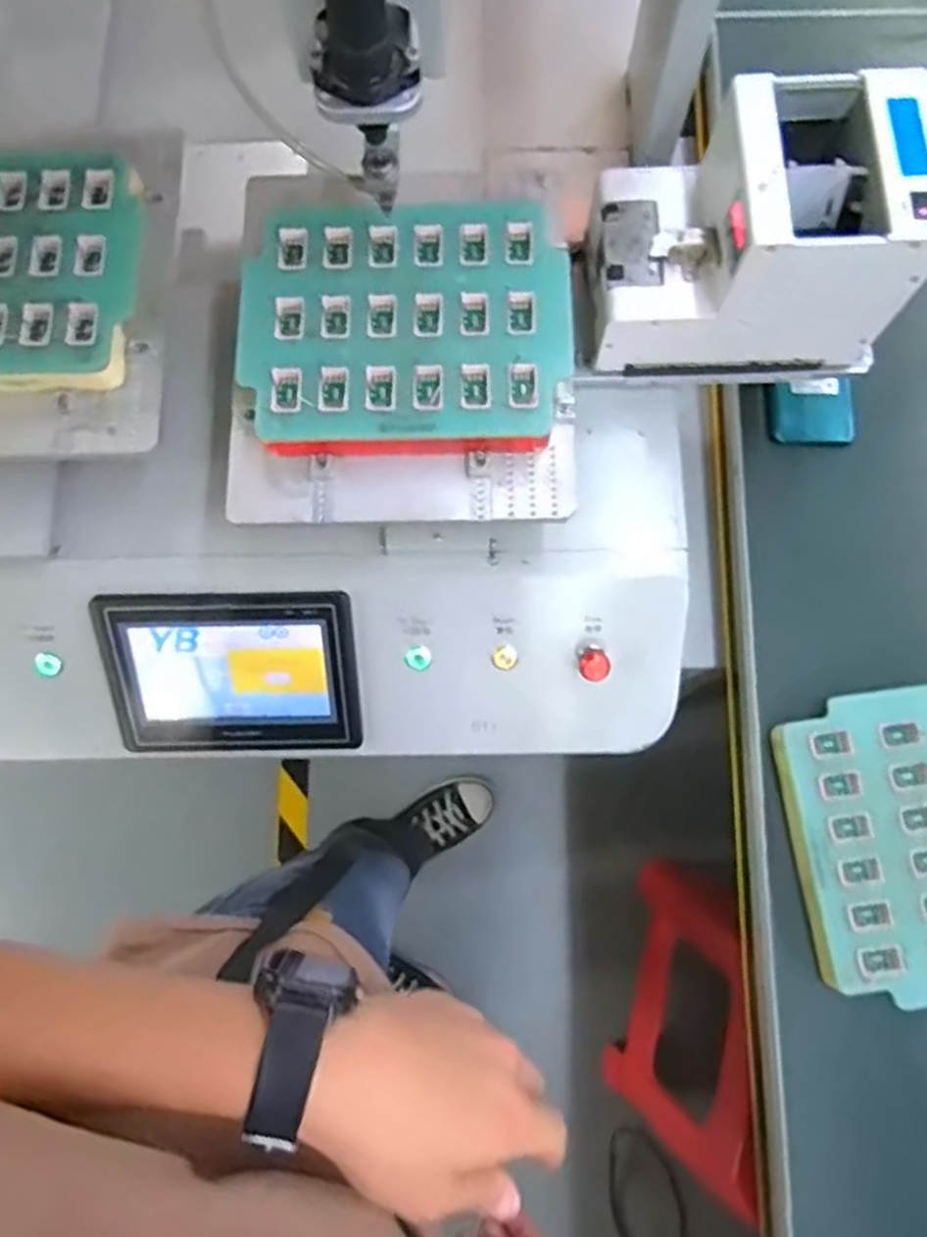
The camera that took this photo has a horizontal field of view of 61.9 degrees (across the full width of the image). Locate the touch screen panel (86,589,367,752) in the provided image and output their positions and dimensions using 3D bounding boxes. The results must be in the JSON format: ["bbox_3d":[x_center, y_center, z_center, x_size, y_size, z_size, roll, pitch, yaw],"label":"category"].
[{"bbox_3d":[-0.187,0.046,0.632,0.199,0.020,0.147,0,117,0],"label":"touch screen panel"}]

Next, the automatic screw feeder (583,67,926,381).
[{"bbox_3d":[0.201,-0.268,0.562,0.198,0.171,0.132,-2,77,-1],"label":"automatic screw feeder"}]

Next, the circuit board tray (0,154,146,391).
[{"bbox_3d":[-0.347,-0.253,0.553,0.222,0.026,0.175,1,77,0],"label":"circuit board tray"}]

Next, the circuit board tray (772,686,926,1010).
[{"bbox_3d":[0.349,0.173,0.604,0.175,0.047,0.224,-6,77,-2],"label":"circuit board tray"}]

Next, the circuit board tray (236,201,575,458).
[{"bbox_3d":[-0.039,-0.203,0.544,0.224,0.032,0.172,-1,77,-1],"label":"circuit board tray"}]

